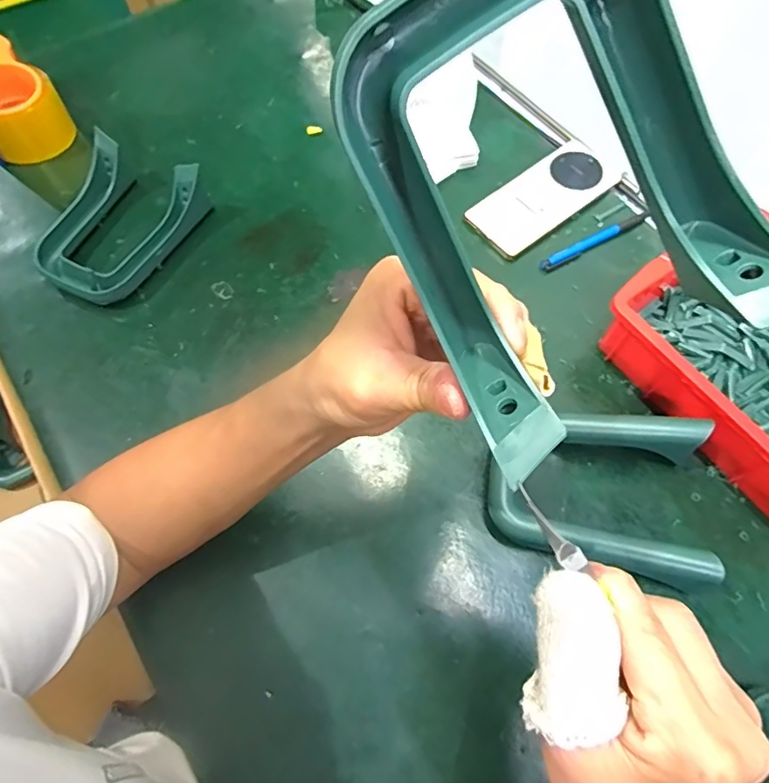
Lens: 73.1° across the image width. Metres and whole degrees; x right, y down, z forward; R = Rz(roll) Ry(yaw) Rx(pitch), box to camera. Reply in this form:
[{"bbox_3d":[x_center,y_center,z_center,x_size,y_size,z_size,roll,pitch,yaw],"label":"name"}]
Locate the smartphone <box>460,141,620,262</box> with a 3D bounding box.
[{"bbox_3d":[0.169,-0.205,0.548,0.160,0.007,0.072,-37,79,-9],"label":"smartphone"}]

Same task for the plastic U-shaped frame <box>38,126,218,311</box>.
[{"bbox_3d":[-0.275,-0.173,0.521,0.124,0.051,0.161,26,68,12],"label":"plastic U-shaped frame"}]

